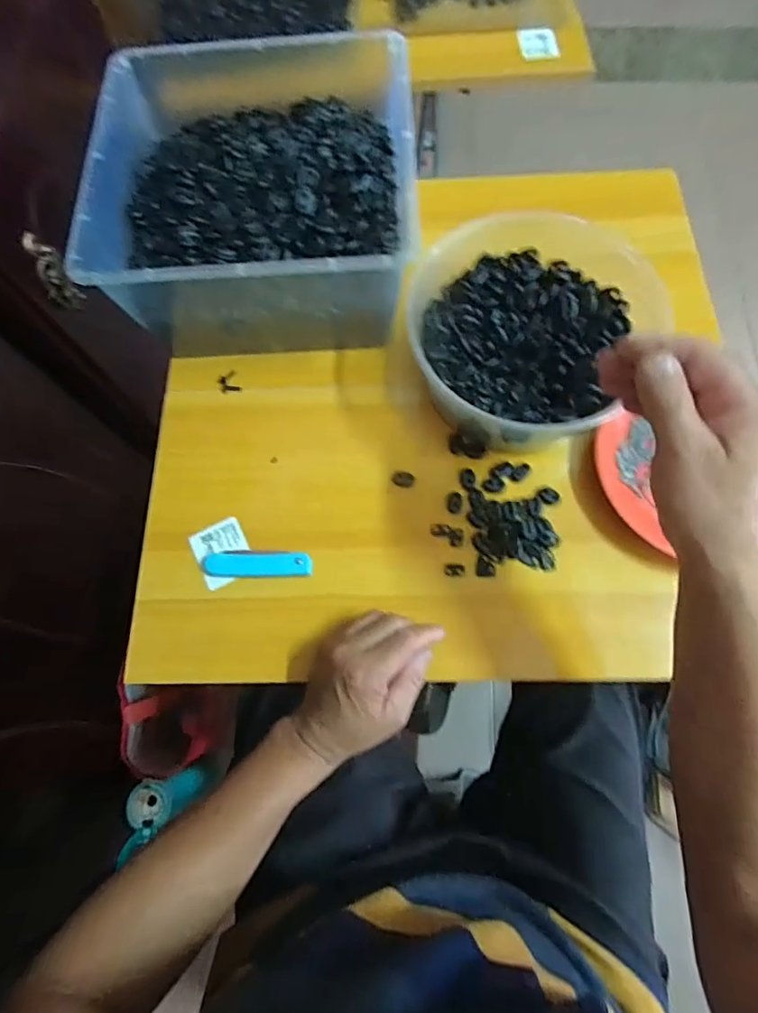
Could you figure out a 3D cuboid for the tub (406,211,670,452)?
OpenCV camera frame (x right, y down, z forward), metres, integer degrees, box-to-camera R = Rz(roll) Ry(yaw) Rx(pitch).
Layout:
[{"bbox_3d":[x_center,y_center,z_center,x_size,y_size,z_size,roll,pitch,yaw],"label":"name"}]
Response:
[{"bbox_3d":[0.140,-0.171,0.487,0.213,0.105,0.202,-1,71,2],"label":"tub"}]

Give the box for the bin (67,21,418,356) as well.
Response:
[{"bbox_3d":[-0.118,-0.313,0.523,0.294,0.139,0.305,-3,71,1],"label":"bin"}]

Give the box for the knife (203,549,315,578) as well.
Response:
[{"bbox_3d":[-0.114,0.053,0.471,0.100,0.009,0.026,2,71,3],"label":"knife"}]

